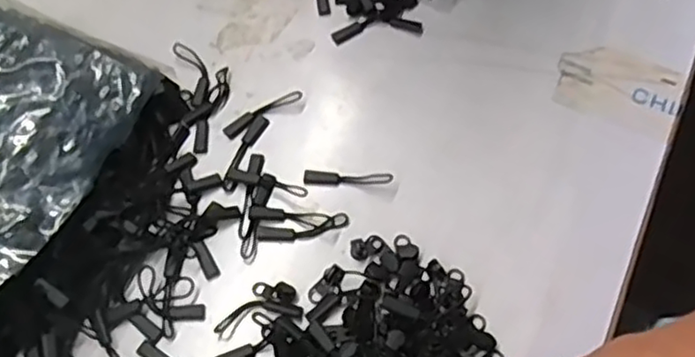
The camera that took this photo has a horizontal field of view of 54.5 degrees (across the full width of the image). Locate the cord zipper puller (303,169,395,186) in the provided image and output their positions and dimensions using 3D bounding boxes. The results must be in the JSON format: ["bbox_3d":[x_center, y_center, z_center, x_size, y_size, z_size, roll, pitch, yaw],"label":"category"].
[{"bbox_3d":[0.000,-0.001,0.451,0.059,0.008,0.010,4,64,3],"label":"cord zipper puller"}]

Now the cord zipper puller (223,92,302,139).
[{"bbox_3d":[-0.060,-0.048,0.477,0.060,0.008,0.011,-28,67,-12],"label":"cord zipper puller"}]

